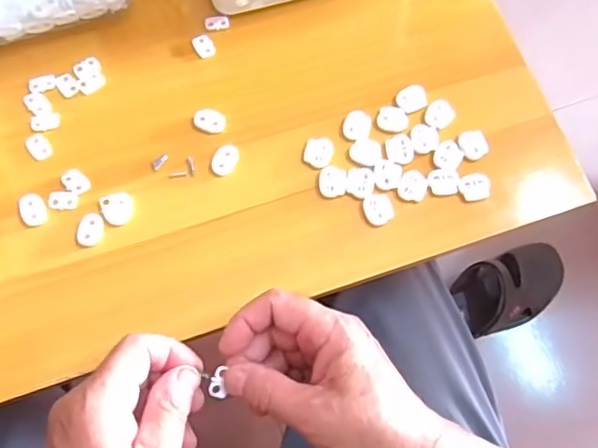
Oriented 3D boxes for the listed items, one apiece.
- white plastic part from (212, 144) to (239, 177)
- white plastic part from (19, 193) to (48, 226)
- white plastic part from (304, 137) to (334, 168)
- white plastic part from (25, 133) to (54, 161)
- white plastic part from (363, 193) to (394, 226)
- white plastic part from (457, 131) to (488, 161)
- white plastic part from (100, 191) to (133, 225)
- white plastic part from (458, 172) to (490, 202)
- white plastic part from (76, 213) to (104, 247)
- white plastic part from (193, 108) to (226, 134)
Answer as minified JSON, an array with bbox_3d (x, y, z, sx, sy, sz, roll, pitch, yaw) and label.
[{"bbox_3d":[-0.053,-0.047,0.431,0.016,0.004,0.025,26,72,7],"label":"white plastic part"},{"bbox_3d":[-0.187,-0.010,0.414,0.017,0.004,0.024,-15,72,-7],"label":"white plastic part"},{"bbox_3d":[0.015,-0.053,0.433,0.020,0.004,0.023,10,71,1],"label":"white plastic part"},{"bbox_3d":[-0.189,-0.056,0.431,0.015,0.004,0.021,-33,76,-12],"label":"white plastic part"},{"bbox_3d":[0.057,-0.011,0.423,0.020,0.004,0.022,-13,72,-7],"label":"white plastic part"},{"bbox_3d":[0.130,-0.059,0.440,0.019,0.005,0.022,-18,73,-8],"label":"white plastic part"},{"bbox_3d":[-0.128,-0.011,0.418,0.022,0.004,0.023,-18,73,-8],"label":"white plastic part"},{"bbox_3d":[0.127,-0.027,0.428,0.022,0.005,0.019,-11,72,-6],"label":"white plastic part"},{"bbox_3d":[-0.145,0.004,0.410,0.017,0.004,0.023,1,71,-2],"label":"white plastic part"},{"bbox_3d":[-0.066,-0.077,0.440,0.024,0.004,0.018,13,71,2],"label":"white plastic part"}]

